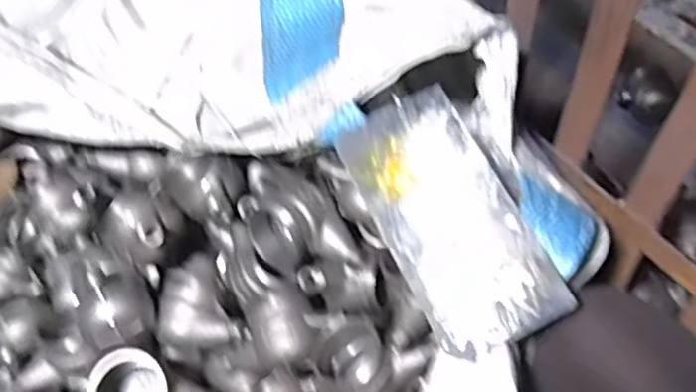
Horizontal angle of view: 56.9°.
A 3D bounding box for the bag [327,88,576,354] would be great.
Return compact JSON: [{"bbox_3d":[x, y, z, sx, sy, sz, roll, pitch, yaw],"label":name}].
[{"bbox_3d":[0.091,0.019,0.588,0.119,0.009,0.242,-26,70,-8],"label":"bag"}]

